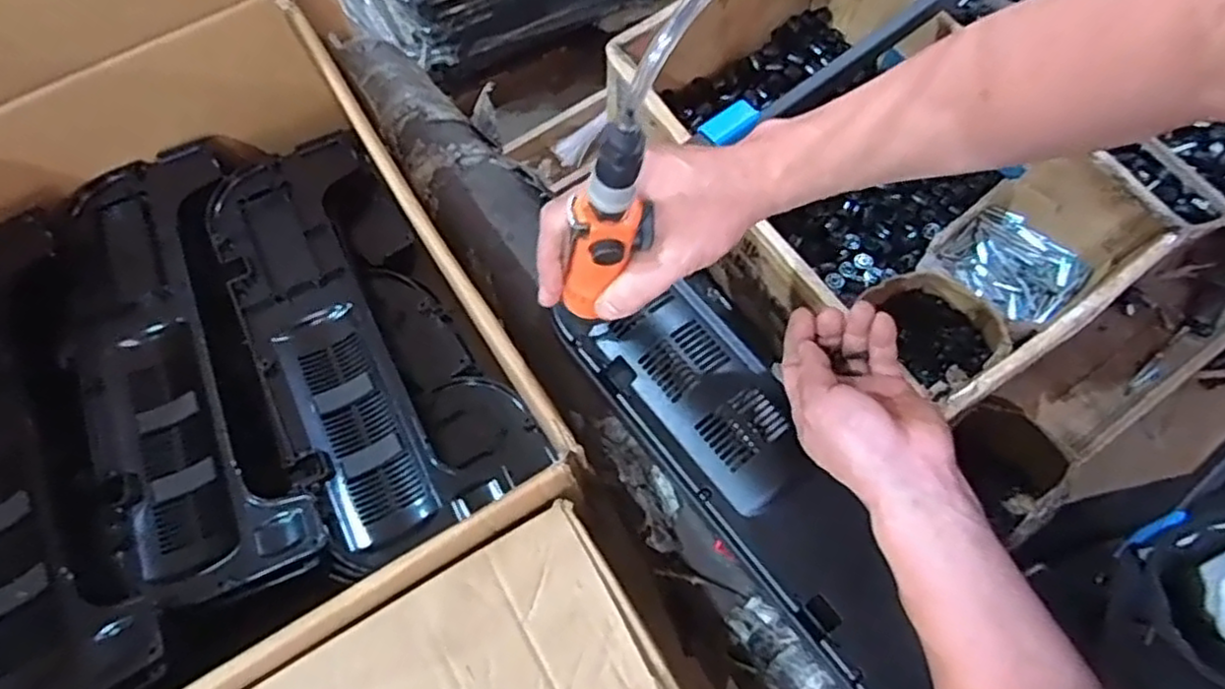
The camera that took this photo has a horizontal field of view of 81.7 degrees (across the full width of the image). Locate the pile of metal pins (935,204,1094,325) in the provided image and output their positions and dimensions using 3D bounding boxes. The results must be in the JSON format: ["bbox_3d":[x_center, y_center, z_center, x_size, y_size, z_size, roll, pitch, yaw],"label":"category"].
[{"bbox_3d":[0.462,-0.092,0.822,0.104,0.046,0.136,-39,73,-12],"label":"pile of metal pins"}]

